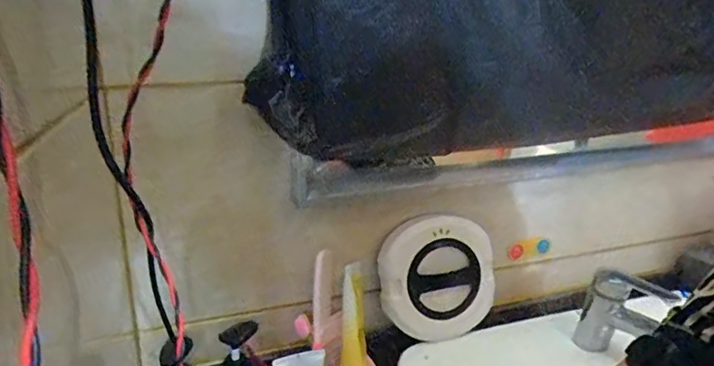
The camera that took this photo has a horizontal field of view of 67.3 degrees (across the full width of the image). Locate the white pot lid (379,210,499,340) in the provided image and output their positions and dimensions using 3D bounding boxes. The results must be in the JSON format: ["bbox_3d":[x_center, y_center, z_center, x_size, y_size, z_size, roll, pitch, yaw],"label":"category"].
[{"bbox_3d":[0.114,0.125,0.736,0.165,0.155,0.050,-6,16,-21],"label":"white pot lid"}]

